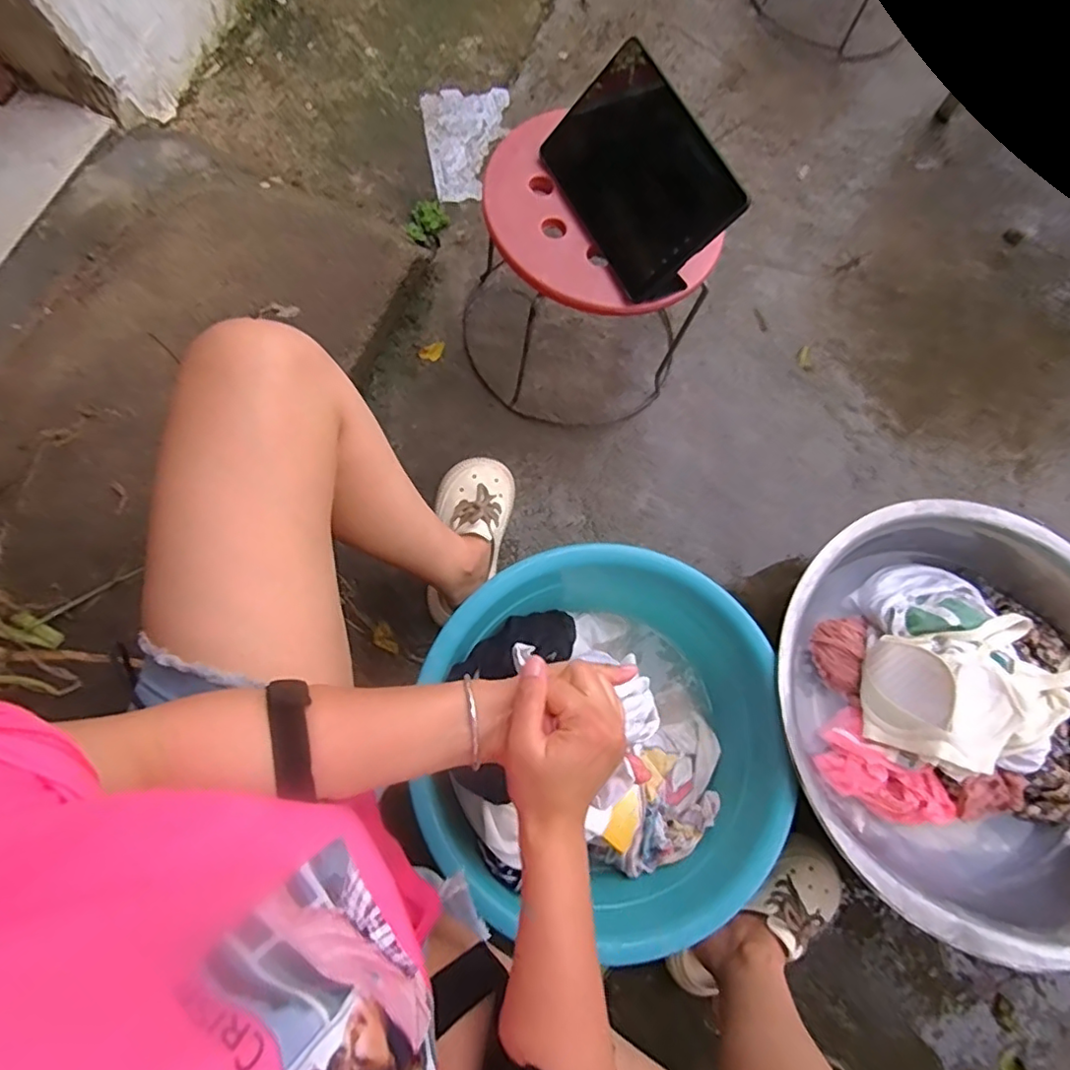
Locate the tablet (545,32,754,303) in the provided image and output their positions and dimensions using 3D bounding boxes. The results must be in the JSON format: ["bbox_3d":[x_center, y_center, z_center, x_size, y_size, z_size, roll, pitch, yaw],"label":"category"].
[{"bbox_3d":[0.118,-0.414,0.682,0.156,0.015,0.246,-35,77,33],"label":"tablet"}]

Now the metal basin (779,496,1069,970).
[{"bbox_3d":[0.558,0.225,0.787,0.500,0.197,0.509,1,74,-2],"label":"metal basin"}]

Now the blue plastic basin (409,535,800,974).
[{"bbox_3d":[0.087,0.247,0.743,0.431,0.166,0.408,1,74,-2],"label":"blue plastic basin"}]

